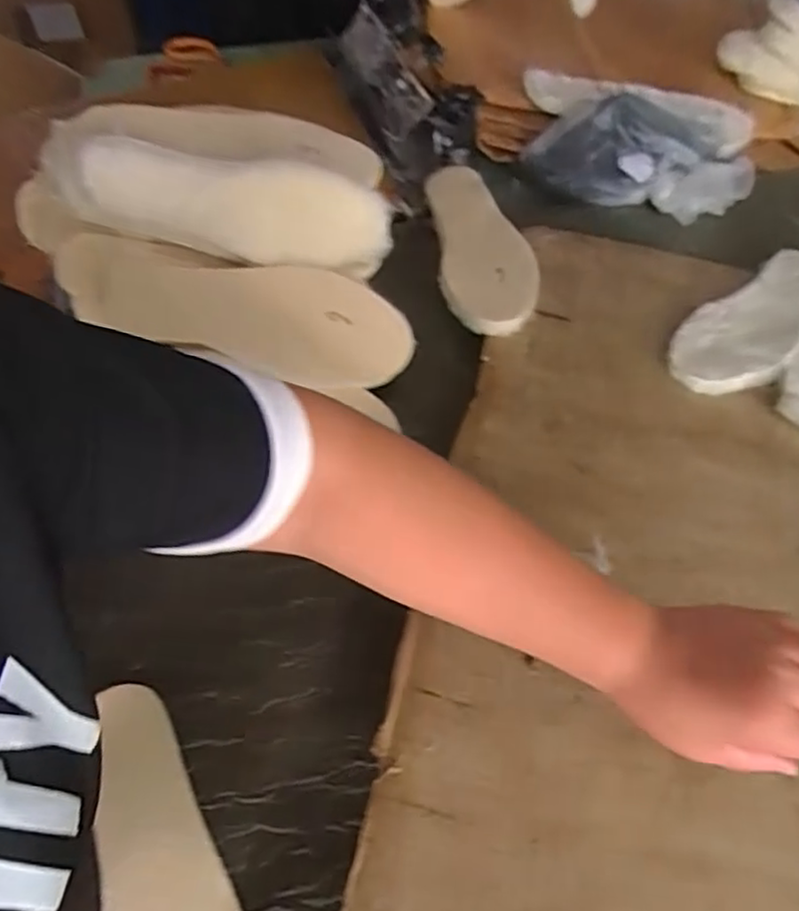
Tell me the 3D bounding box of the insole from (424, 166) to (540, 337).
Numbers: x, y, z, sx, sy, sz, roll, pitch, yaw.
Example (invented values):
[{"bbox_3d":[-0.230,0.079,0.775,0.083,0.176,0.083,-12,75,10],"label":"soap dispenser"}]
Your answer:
[{"bbox_3d":[0.090,-0.236,0.746,0.099,0.019,0.266,-10,56,8],"label":"insole"}]

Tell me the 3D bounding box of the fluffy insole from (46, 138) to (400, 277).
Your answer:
[{"bbox_3d":[-0.170,-0.235,0.627,0.319,0.088,0.037,9,26,-2],"label":"fluffy insole"}]

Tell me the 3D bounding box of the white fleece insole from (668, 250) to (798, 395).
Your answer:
[{"bbox_3d":[0.378,-0.144,0.701,0.095,0.016,0.275,37,59,26],"label":"white fleece insole"}]

